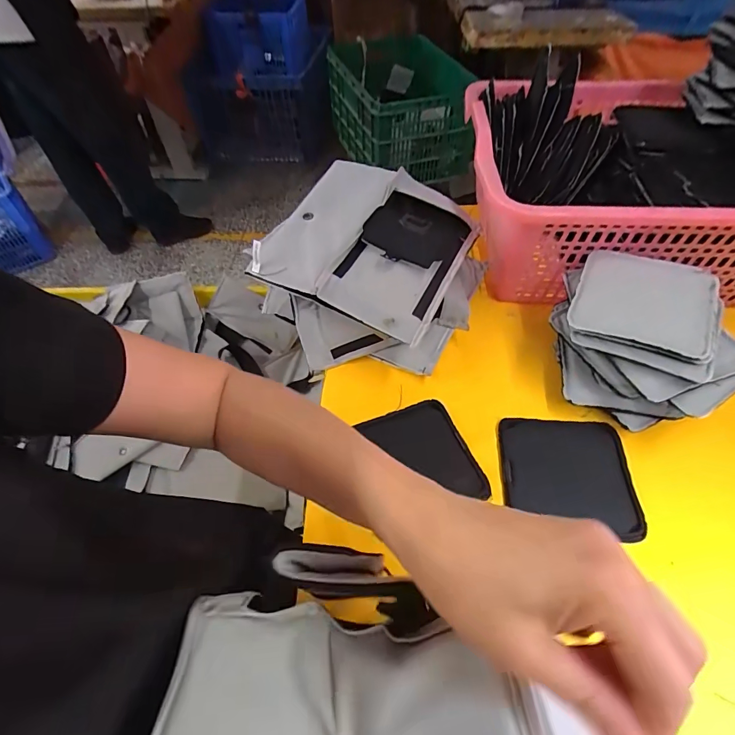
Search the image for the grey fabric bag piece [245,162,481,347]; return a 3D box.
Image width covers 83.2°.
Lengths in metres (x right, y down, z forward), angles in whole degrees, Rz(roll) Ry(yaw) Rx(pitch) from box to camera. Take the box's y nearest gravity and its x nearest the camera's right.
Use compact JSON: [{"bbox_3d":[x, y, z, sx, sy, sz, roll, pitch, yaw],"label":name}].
[{"bbox_3d":[-0.005,-0.161,0.519,0.239,0.073,0.210,22,55,18],"label":"grey fabric bag piece"}]

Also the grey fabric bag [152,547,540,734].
[{"bbox_3d":[-0.020,0.176,0.228,0.201,0.069,0.140,0,52,1],"label":"grey fabric bag"}]

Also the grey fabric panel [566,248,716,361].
[{"bbox_3d":[0.289,-0.071,0.433,0.123,0.011,0.124,18,62,24],"label":"grey fabric panel"}]

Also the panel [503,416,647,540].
[{"bbox_3d":[0.211,0.111,0.440,0.129,0.007,0.118,1,60,8],"label":"panel"}]

